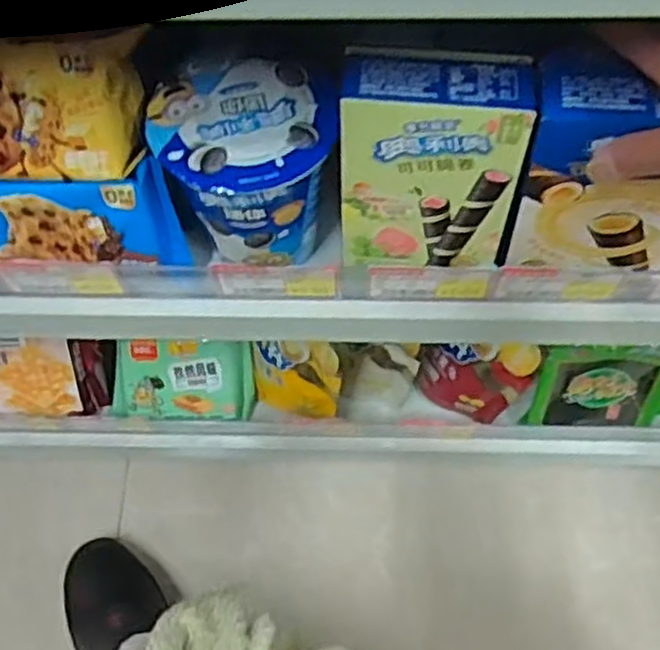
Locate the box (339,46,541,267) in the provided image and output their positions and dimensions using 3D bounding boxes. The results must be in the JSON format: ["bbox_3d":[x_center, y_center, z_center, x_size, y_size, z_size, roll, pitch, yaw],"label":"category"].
[{"bbox_3d":[0.049,-0.080,0.400,0.092,0.118,0.043,4,64,4],"label":"box"}]

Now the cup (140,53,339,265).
[{"bbox_3d":[-0.046,-0.084,0.435,0.083,0.088,0.084,-1,64,1],"label":"cup"}]

